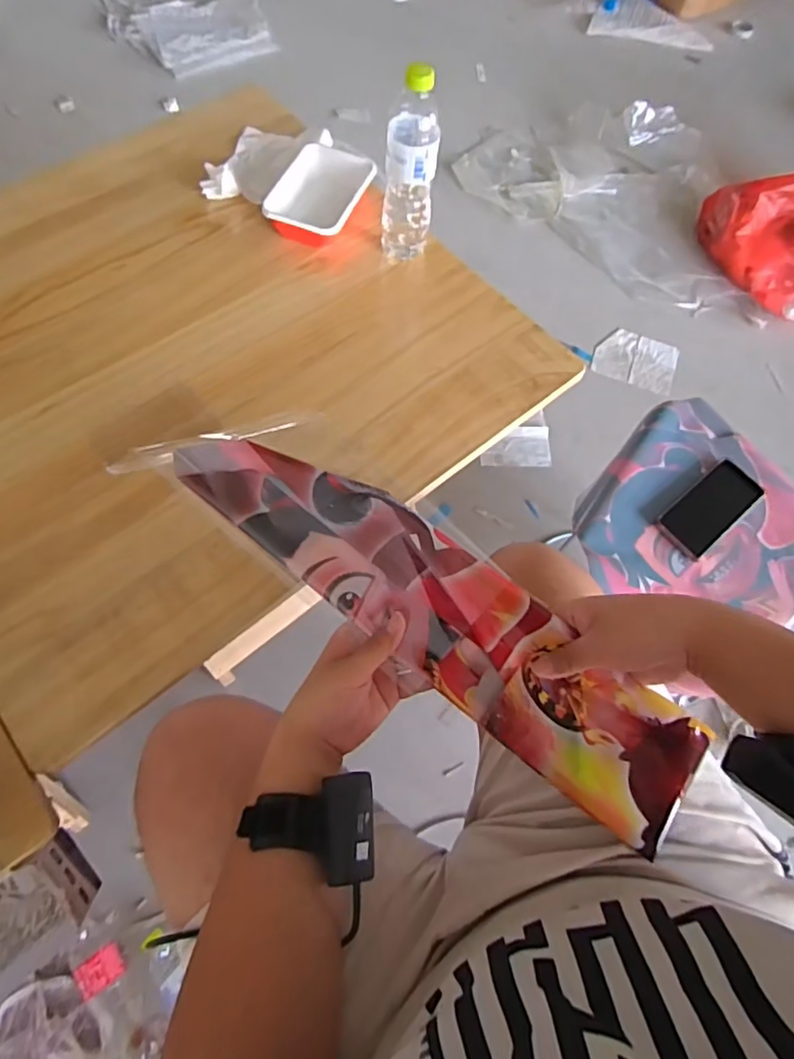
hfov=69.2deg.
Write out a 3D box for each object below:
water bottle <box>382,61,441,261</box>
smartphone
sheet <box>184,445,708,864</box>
[{"bbox_3d":[0.016,-0.463,0.767,0.066,0.200,0.066,4,64,-3],"label":"water bottle"},{"bbox_3d":[0.438,-0.032,0.801,0.164,0.012,0.070,-37,63,-18],"label":"smartphone"},{"bbox_3d":[0.031,0.064,0.473,0.481,0.051,0.106,37,73,5],"label":"sheet"}]

